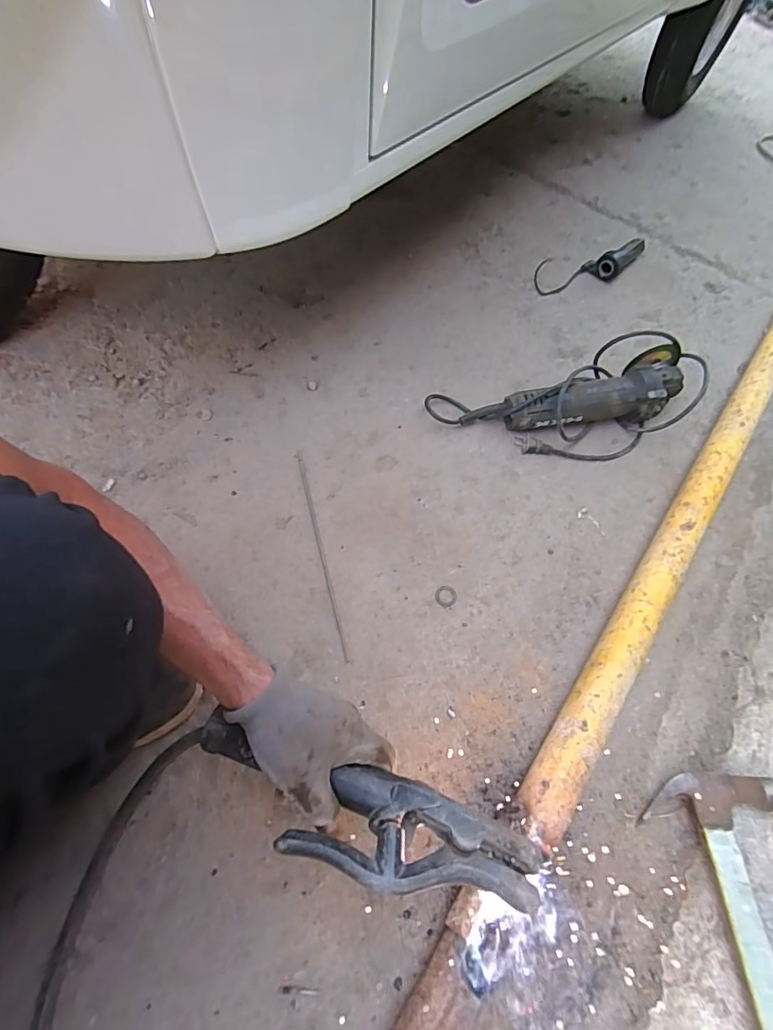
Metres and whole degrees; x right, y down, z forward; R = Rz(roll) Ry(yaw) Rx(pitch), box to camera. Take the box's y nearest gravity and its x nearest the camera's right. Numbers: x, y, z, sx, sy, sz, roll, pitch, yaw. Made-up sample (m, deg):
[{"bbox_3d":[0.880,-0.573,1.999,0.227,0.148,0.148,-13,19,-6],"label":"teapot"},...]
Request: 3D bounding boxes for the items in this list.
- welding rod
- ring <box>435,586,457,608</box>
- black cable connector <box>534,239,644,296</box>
[{"bbox_3d":[-0.084,0.037,0.618,0.007,0.004,0.293,-12,62,-11],"label":"welding rod"},{"bbox_3d":[0.073,0.099,0.596,0.026,0.004,0.028,2,60,-3],"label":"ring"},{"bbox_3d":[0.404,-0.485,0.944,0.278,0.038,0.084,-17,62,-14],"label":"black cable connector"}]

